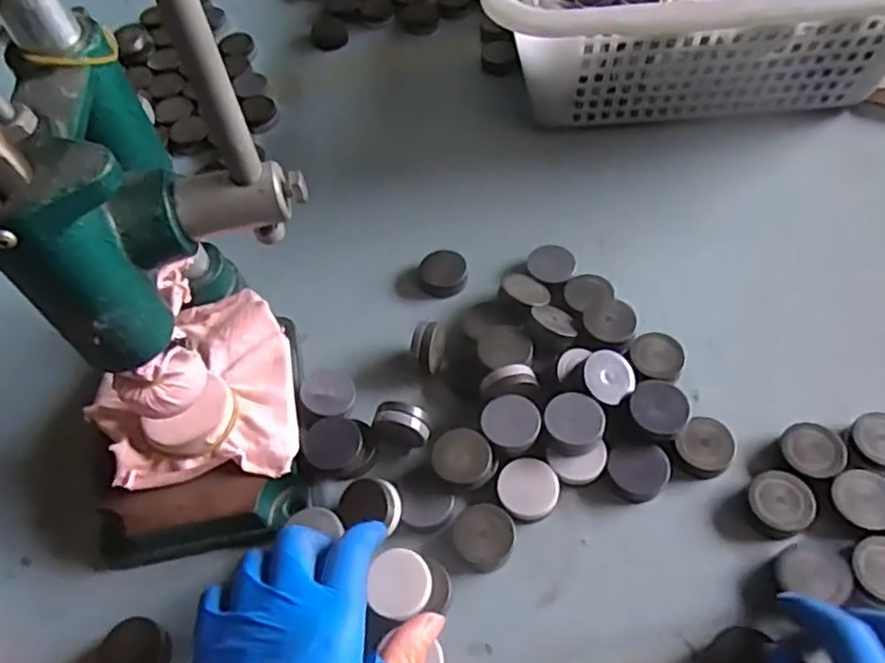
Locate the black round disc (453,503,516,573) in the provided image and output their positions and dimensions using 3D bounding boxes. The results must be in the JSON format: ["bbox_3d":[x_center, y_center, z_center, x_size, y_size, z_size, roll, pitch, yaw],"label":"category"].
[{"bbox_3d":[0.022,0.109,0.370,0.032,0.009,0.035,-2,56,3],"label":"black round disc"}]

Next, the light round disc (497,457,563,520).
[{"bbox_3d":[0.048,0.087,0.382,0.033,0.004,0.032,0,71,0],"label":"light round disc"}]

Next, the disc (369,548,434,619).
[{"bbox_3d":[-0.019,0.125,0.344,0.027,0.008,0.032,8,65,-5],"label":"disc"}]

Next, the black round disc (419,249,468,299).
[{"bbox_3d":[0.000,-0.040,0.473,0.031,0.014,0.029,-2,56,3],"label":"black round disc"}]

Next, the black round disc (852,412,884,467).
[{"bbox_3d":[0.244,0.062,0.384,0.031,0.014,0.030,-2,56,3],"label":"black round disc"}]

